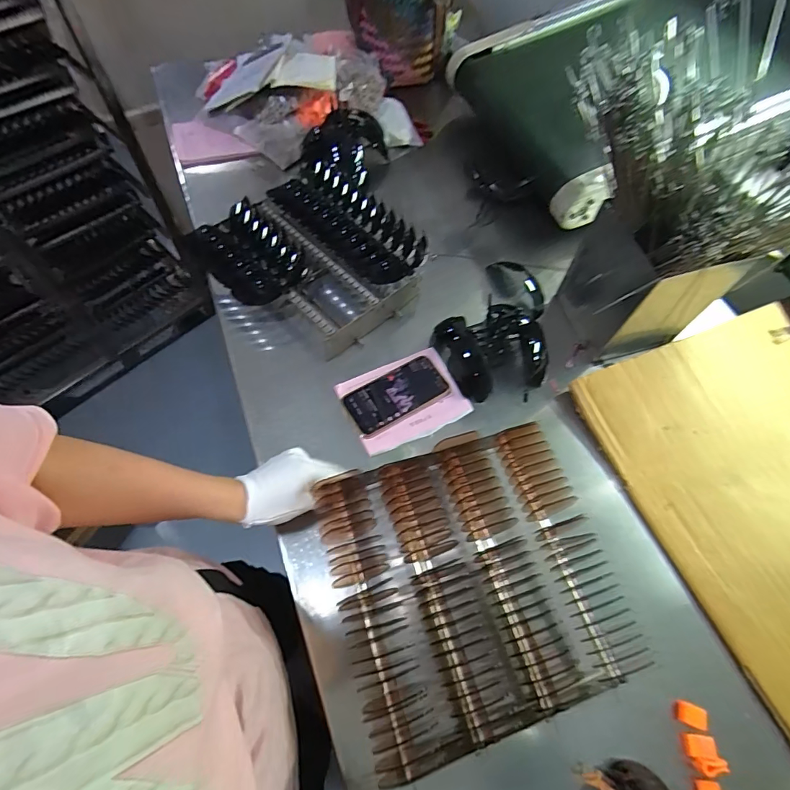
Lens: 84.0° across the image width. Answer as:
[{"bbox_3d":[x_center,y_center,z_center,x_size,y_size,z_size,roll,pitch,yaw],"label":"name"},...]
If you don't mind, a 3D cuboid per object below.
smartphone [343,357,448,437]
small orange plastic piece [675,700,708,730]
[{"bbox_3d":[0.004,0.000,0.665,0.158,0.016,0.074,-28,68,-16],"label":"smartphone"},{"bbox_3d":[0.336,0.363,0.497,0.030,0.011,0.021,21,64,7],"label":"small orange plastic piece"}]

